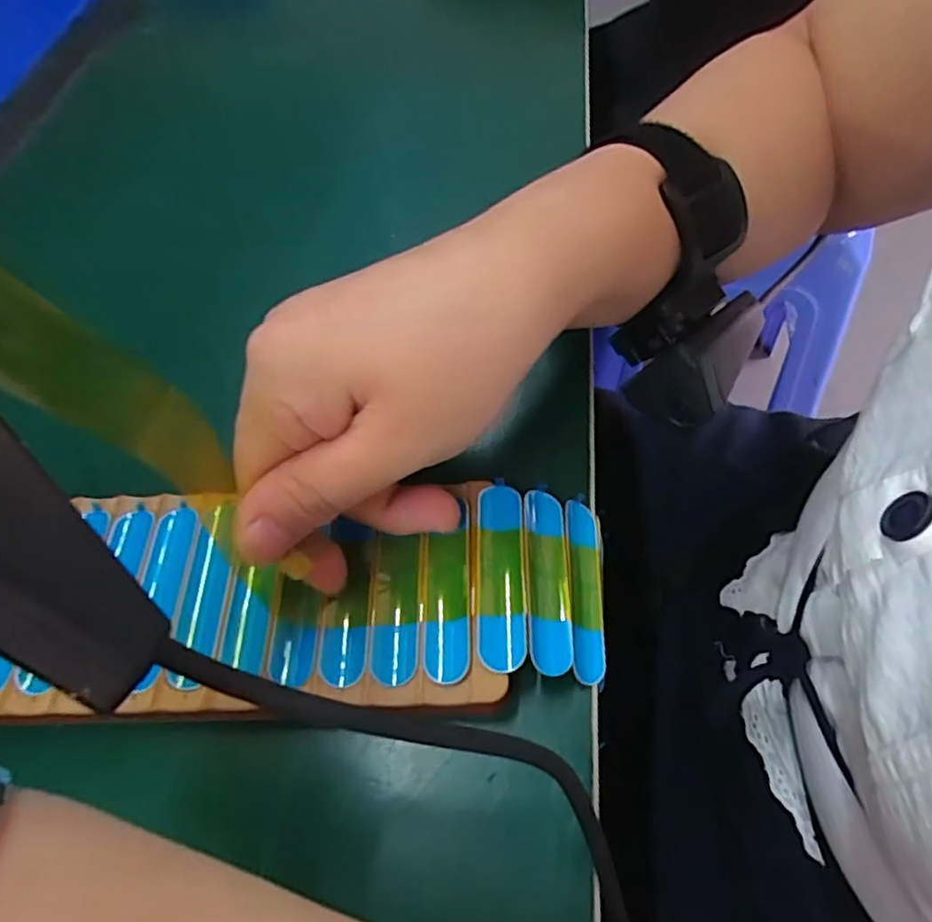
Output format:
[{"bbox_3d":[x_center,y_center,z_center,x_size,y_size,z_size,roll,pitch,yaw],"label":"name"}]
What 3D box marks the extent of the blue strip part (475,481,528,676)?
[{"bbox_3d":[0.011,0.035,0.204,0.015,0.004,0.061,-1,56,4],"label":"blue strip part"}]

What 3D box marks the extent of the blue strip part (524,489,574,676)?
[{"bbox_3d":[0.026,0.037,0.207,0.015,0.004,0.061,12,53,-13],"label":"blue strip part"}]

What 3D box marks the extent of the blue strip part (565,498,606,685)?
[{"bbox_3d":[0.039,0.041,0.213,0.013,0.004,0.061,13,56,-14],"label":"blue strip part"}]

